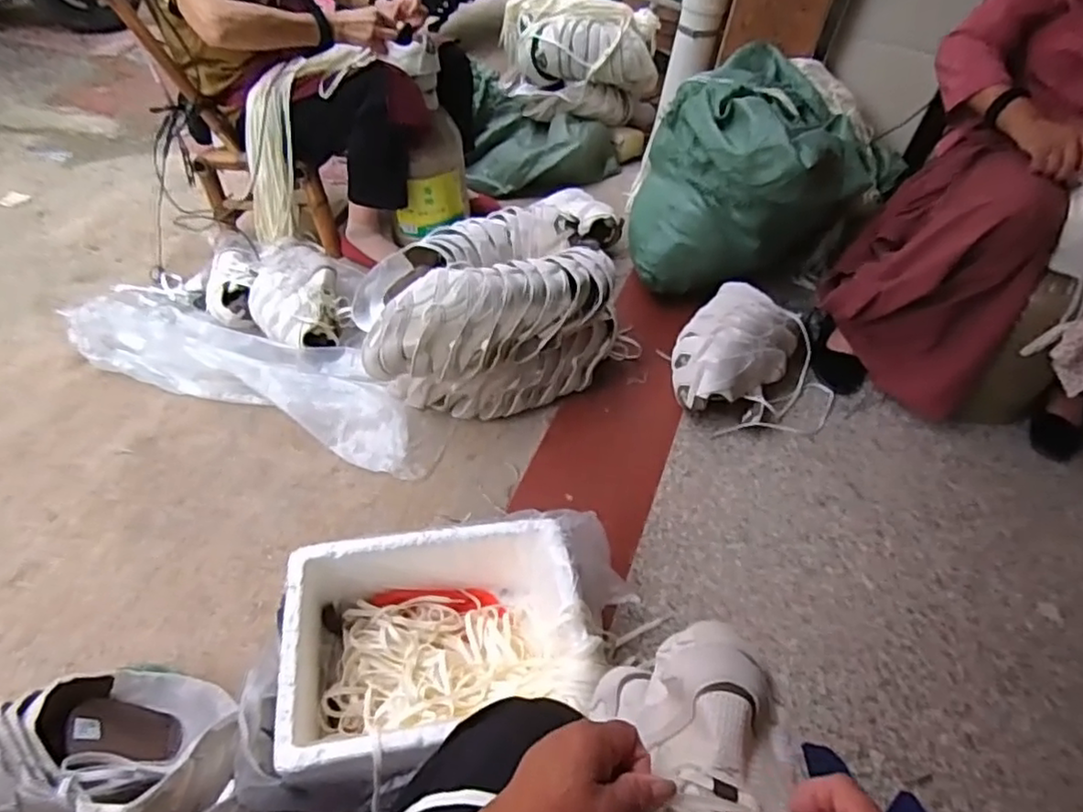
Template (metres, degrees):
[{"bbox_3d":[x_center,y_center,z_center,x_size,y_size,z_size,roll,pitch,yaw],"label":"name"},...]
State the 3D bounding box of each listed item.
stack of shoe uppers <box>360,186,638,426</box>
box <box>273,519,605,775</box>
[{"bbox_3d":[-0.091,-0.170,1.205,0.477,0.241,0.304,-17,52,-21],"label":"stack of shoe uppers"},{"bbox_3d":[-0.125,0.302,0.808,0.343,0.156,0.260,-5,49,-11],"label":"box"}]

